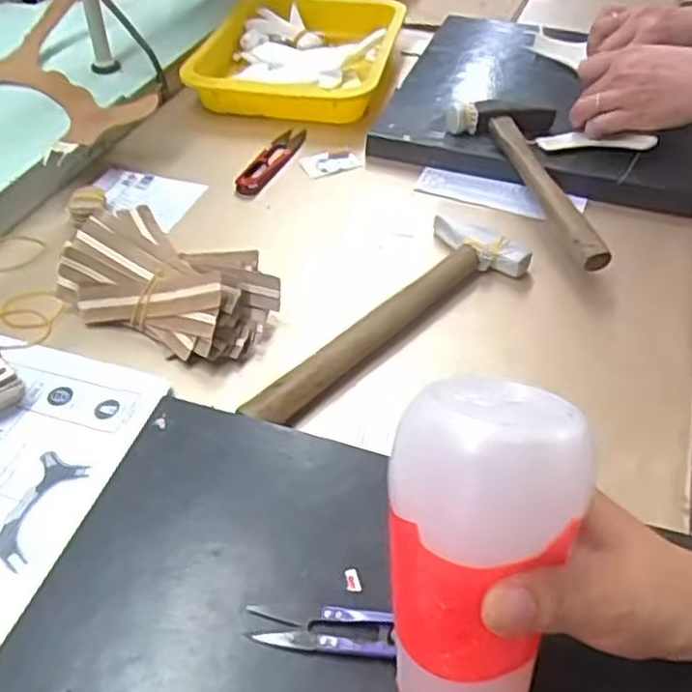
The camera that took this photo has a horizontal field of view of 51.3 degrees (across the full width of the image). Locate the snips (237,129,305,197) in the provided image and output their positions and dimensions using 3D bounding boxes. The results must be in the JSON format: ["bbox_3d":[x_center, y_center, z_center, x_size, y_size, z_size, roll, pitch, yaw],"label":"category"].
[{"bbox_3d":[-0.068,-0.175,0.662,0.031,0.011,0.123,15,46,14],"label":"snips"}]

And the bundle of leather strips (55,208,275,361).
[{"bbox_3d":[-0.119,-0.043,0.501,0.150,0.055,0.078,19,47,18],"label":"bundle of leather strips"}]

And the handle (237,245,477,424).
[{"bbox_3d":[0.020,-0.008,0.487,0.022,0.020,0.215,35,54,30],"label":"handle"}]

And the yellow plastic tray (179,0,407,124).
[{"bbox_3d":[-0.045,-0.329,0.791,0.190,0.043,0.273,9,45,8],"label":"yellow plastic tray"}]

